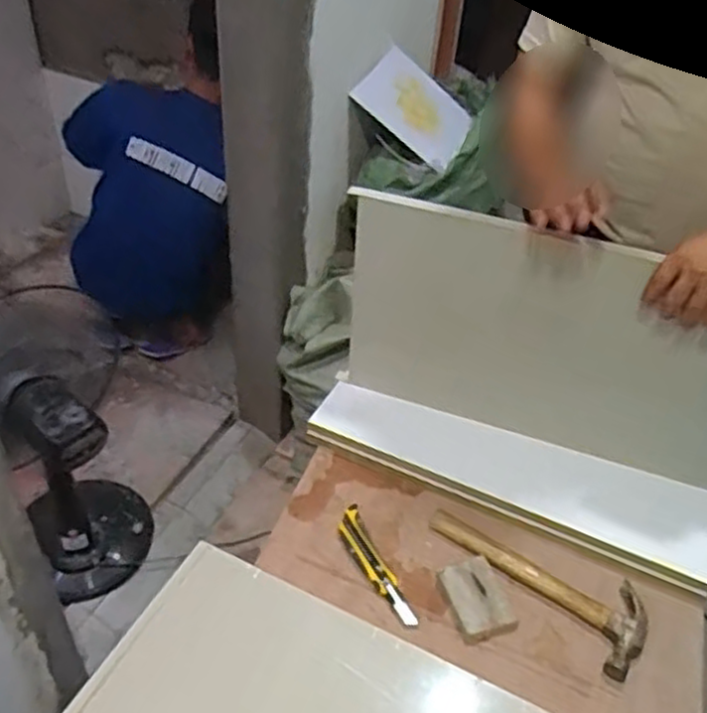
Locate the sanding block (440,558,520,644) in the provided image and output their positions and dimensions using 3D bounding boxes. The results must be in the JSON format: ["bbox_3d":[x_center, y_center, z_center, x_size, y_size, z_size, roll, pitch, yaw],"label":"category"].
[{"bbox_3d":[0.169,0.332,1.010,0.078,0.018,0.111,-9,43,-15],"label":"sanding block"}]

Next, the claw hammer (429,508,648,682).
[{"bbox_3d":[0.267,0.303,1.048,0.120,0.026,0.327,-31,52,-34],"label":"claw hammer"}]

